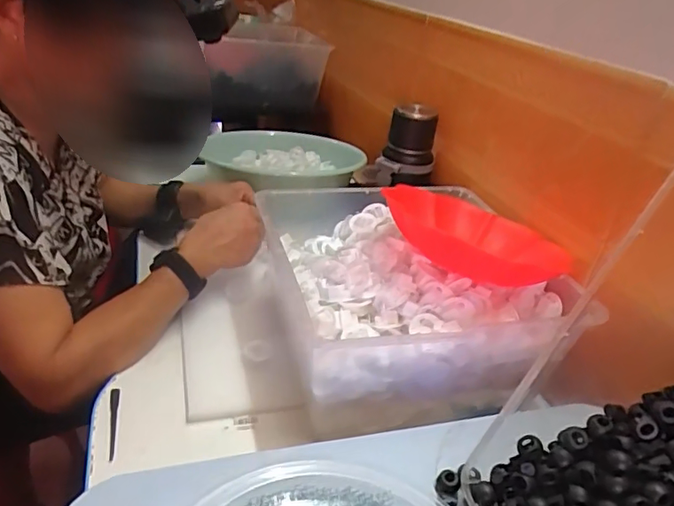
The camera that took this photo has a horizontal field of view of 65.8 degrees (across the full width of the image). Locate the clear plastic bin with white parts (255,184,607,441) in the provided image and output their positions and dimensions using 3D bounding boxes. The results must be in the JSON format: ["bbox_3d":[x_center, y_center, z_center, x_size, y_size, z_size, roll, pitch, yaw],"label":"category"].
[{"bbox_3d":[0.064,0.036,0.637,0.269,0.152,0.363,-3,31,-17],"label":"clear plastic bin with white parts"}]

